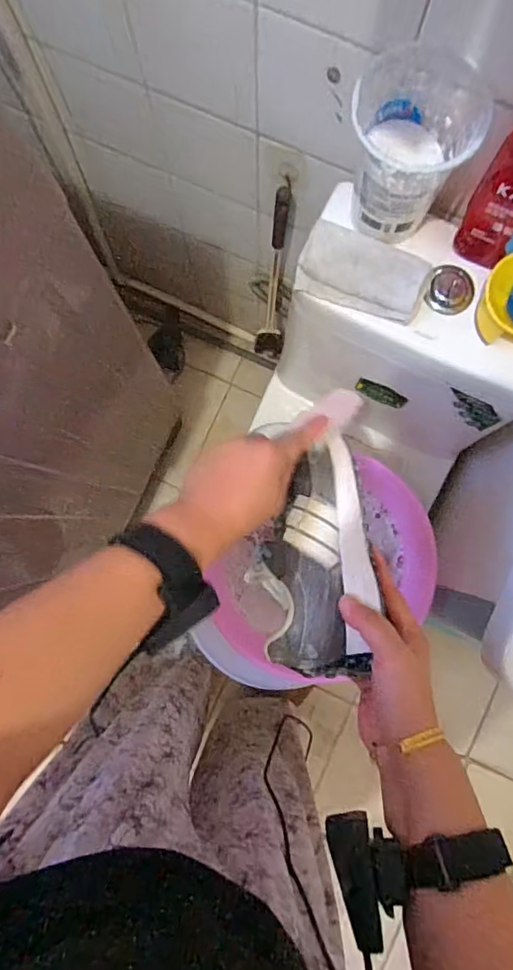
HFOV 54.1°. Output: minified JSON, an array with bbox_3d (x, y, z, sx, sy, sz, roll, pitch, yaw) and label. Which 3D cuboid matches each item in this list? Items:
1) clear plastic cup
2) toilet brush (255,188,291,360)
[{"bbox_3d":[0.147,-0.319,0.500,0.102,0.143,0.107,0,84,1],"label":"clear plastic cup"},{"bbox_3d":[0.027,-0.344,0.889,0.051,0.433,0.079,2,84,1],"label":"toilet brush"}]

